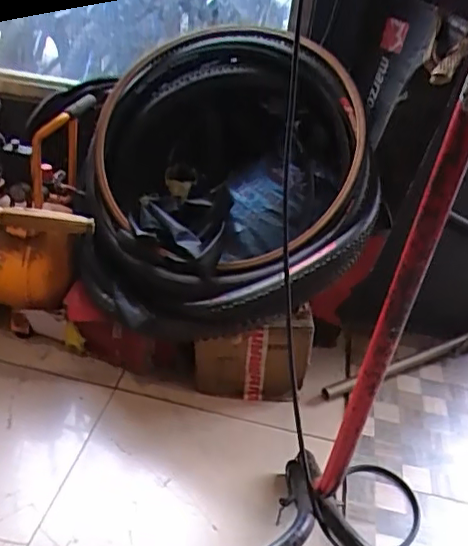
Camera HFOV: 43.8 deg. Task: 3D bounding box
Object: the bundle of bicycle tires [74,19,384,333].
[{"bbox_3d":[-0.066,-0.227,1.407,0.776,0.650,0.480,19,36,18],"label":"bundle of bicycle tires"}]

